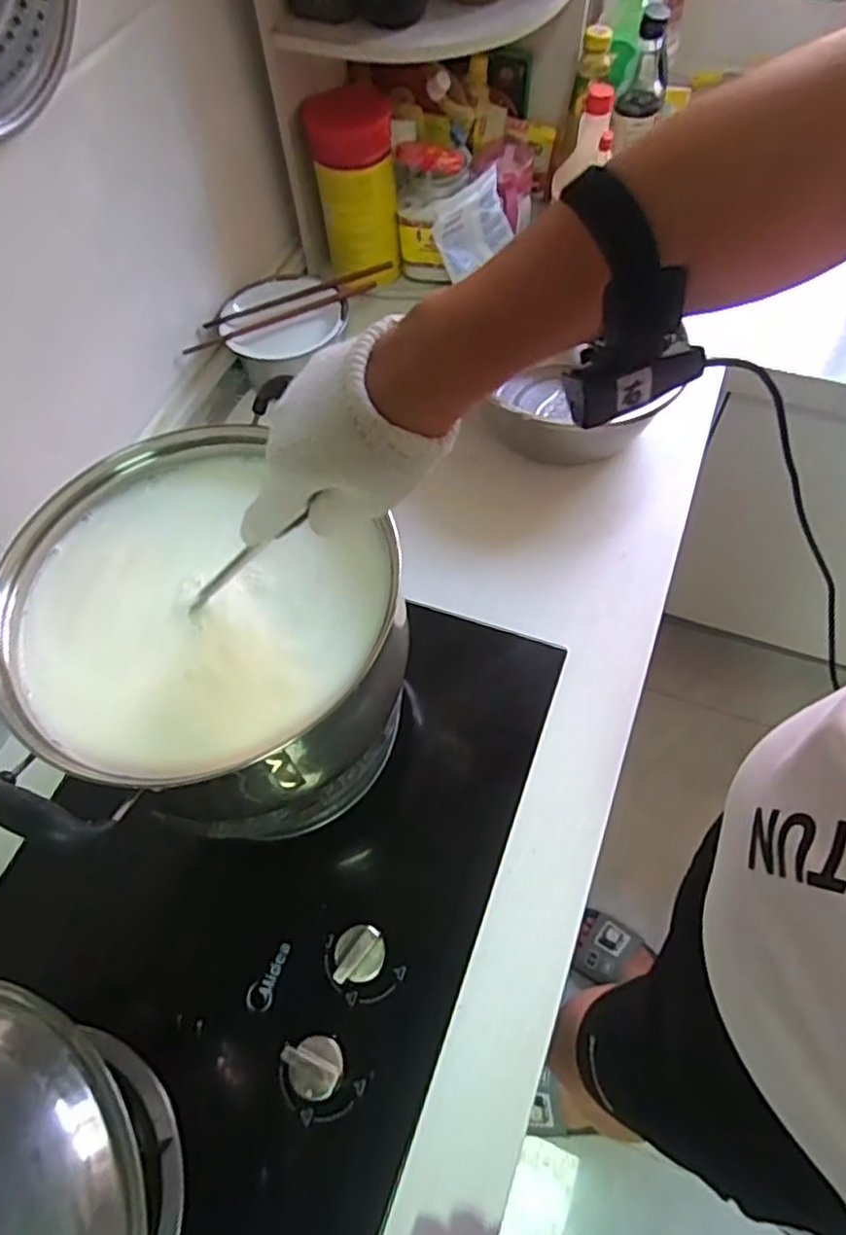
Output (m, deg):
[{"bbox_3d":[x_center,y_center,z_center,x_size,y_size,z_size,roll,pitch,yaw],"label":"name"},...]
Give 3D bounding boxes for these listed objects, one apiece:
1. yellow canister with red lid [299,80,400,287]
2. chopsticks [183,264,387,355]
[{"bbox_3d":[-0.082,-0.550,0.867,0.096,0.198,0.101,-1,61,4],"label":"yellow canister with red lid"},{"bbox_3d":[-0.161,-0.380,0.821,0.272,0.012,0.051,-28,63,-11],"label":"chopsticks"}]

